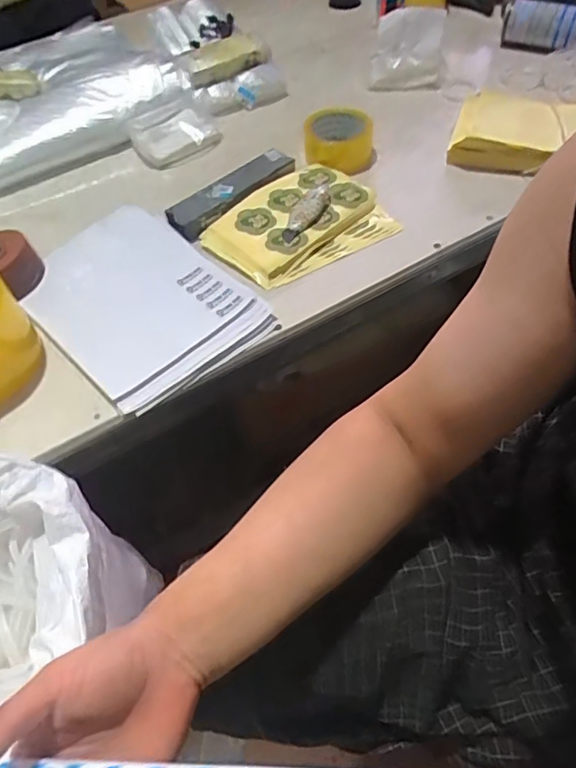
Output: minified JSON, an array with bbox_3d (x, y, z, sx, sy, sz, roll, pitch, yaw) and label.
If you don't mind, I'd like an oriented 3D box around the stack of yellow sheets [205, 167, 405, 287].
[{"bbox_3d":[0.017,-0.217,0.702,0.225,0.036,0.175,-37,60,-19],"label":"stack of yellow sheets"}]

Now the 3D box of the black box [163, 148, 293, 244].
[{"bbox_3d":[-0.075,-0.271,0.742,0.200,0.033,0.047,-39,61,-20],"label":"black box"}]

